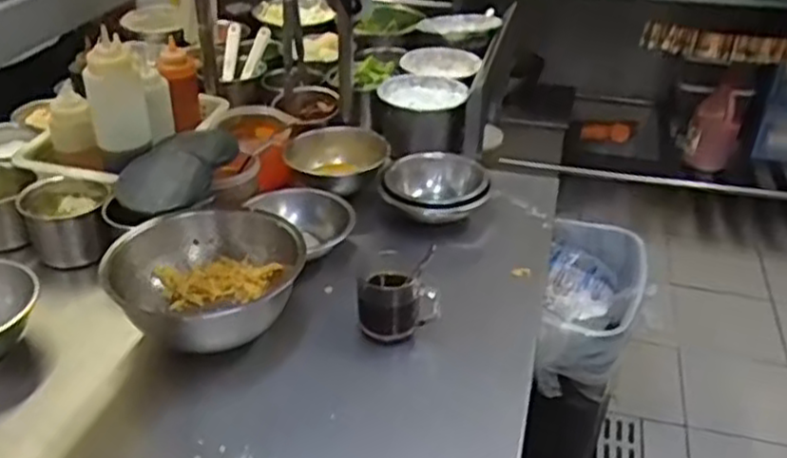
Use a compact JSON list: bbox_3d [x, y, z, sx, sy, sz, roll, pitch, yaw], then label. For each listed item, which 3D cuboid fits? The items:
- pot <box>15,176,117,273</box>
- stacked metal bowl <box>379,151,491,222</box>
[{"bbox_3d":[-0.474,-0.011,1.082,0.115,0.106,0.130,-11,35,-17],"label":"pot"},{"bbox_3d":[0.070,-0.070,1.158,0.159,0.054,0.144,9,34,12],"label":"stacked metal bowl"}]

